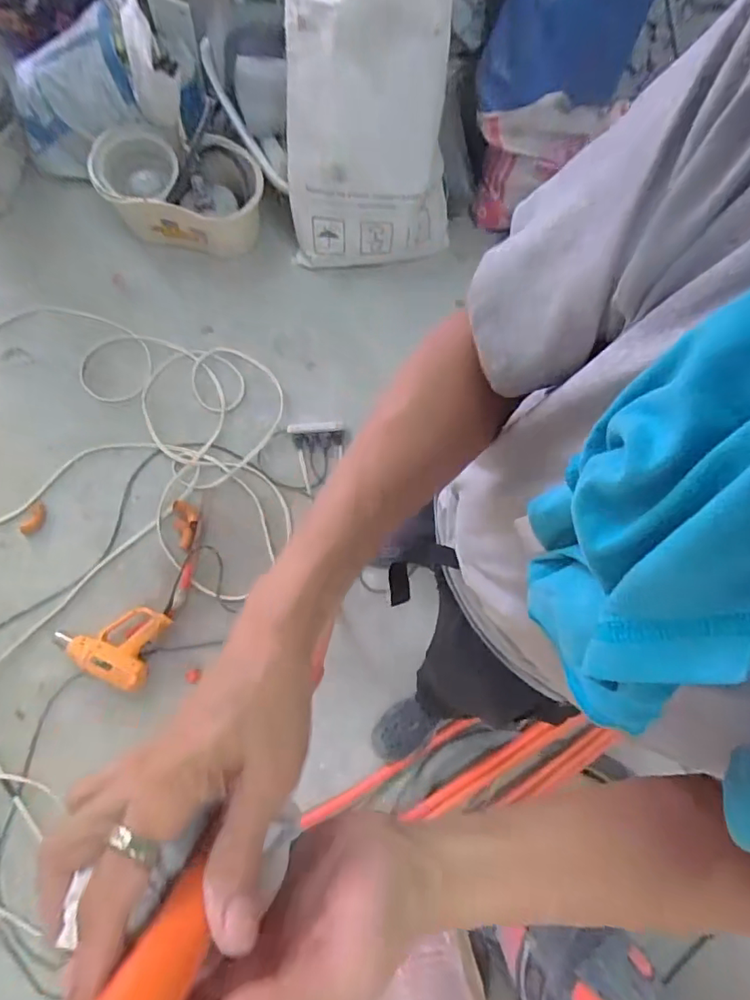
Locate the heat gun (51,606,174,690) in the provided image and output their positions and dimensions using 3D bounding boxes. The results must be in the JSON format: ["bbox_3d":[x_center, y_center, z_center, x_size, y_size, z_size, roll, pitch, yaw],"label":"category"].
[{"bbox_3d":[-0.672,0.345,1.319,0.251,0.069,0.193,21,78,-1],"label":"heat gun"}]

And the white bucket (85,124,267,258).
[{"bbox_3d":[-0.538,-0.860,1.474,0.439,0.208,0.217,8,78,-3],"label":"white bucket"}]

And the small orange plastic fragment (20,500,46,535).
[{"bbox_3d":[-0.893,0.049,1.373,0.045,0.015,0.089,16,78,-2],"label":"small orange plastic fragment"}]

